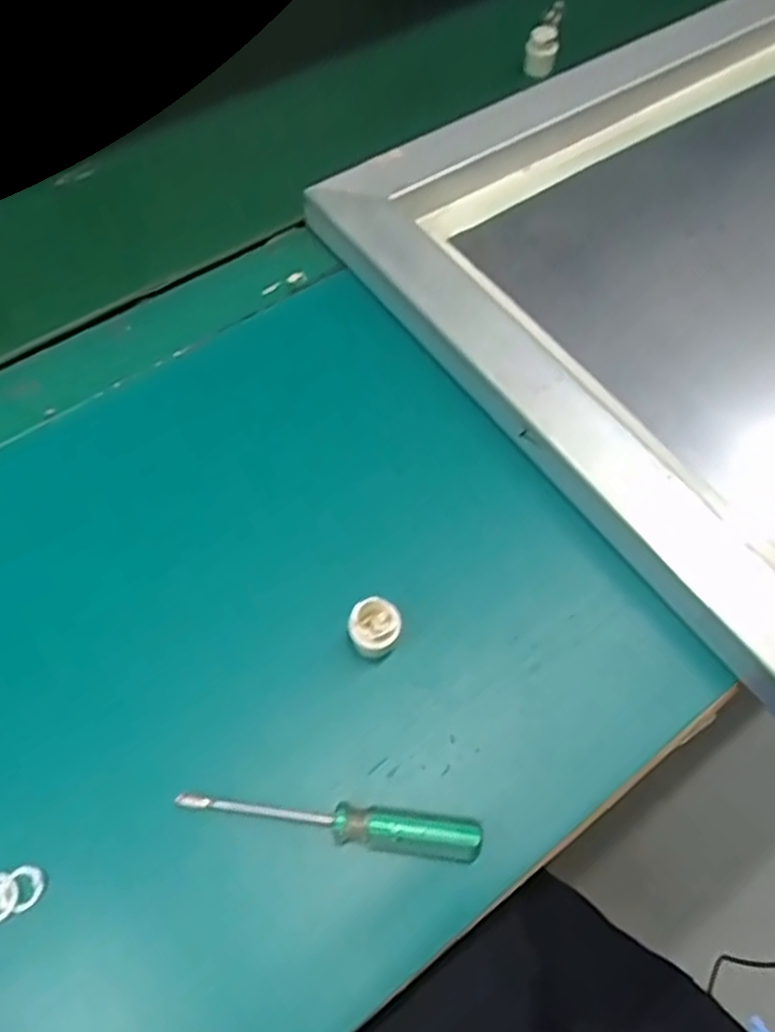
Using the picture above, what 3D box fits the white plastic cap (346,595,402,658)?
[{"bbox_3d":[-0.005,0.047,0.311,0.021,0.014,0.022,0,61,0],"label":"white plastic cap"}]

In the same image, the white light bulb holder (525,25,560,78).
[{"bbox_3d":[0.111,-0.336,0.531,0.021,0.029,0.021,5,61,3],"label":"white light bulb holder"}]

